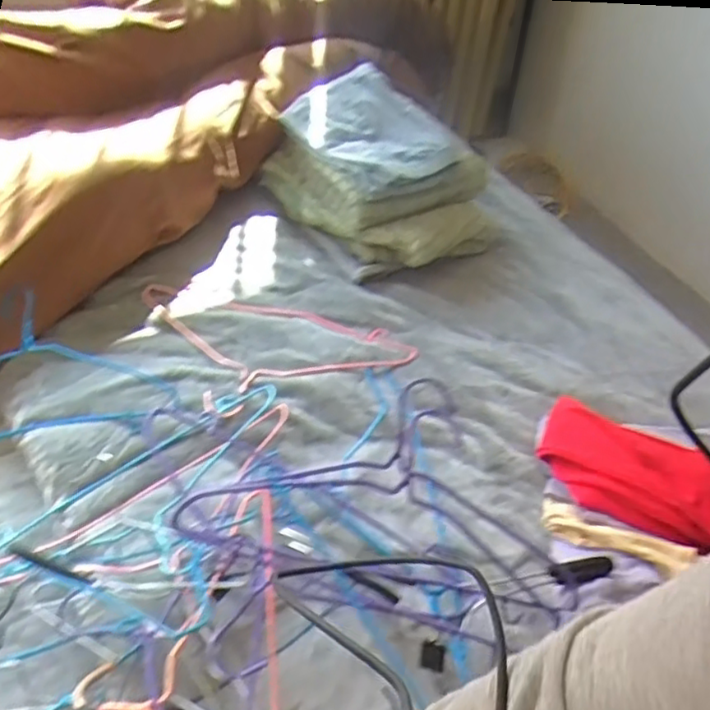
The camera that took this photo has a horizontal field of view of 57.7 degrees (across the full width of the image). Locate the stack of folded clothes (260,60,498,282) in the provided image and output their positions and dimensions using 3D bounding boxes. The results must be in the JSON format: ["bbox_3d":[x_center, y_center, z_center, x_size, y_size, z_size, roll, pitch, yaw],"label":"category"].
[{"bbox_3d":[0.050,-0.318,1.152,0.314,0.187,0.359,-25,57,-26],"label":"stack of folded clothes"}]

